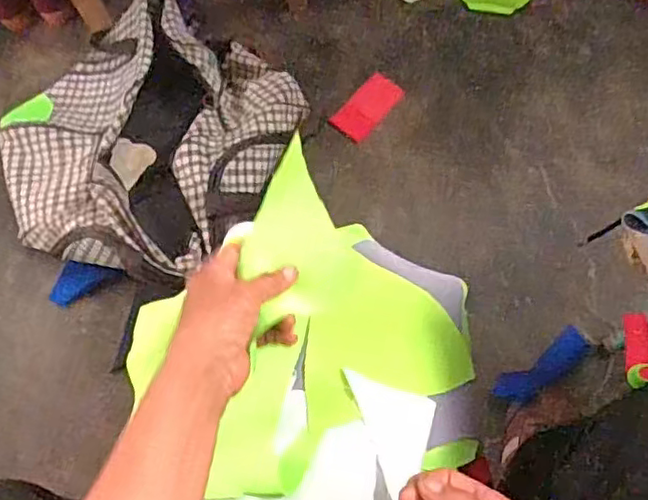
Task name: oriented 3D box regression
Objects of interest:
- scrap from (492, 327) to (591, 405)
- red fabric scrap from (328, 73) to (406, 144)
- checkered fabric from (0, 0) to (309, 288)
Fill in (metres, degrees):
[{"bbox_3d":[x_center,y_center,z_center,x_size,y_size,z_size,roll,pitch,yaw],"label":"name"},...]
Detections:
[{"bbox_3d":[0.298,0.156,0.862,0.164,0.007,0.048,-30,53,-24],"label":"scrap"},{"bbox_3d":[0.075,-0.250,1.117,0.071,0.014,0.133,36,75,22],"label":"red fabric scrap"},{"bbox_3d":[-0.306,-0.183,1.062,0.475,0.131,0.462,29,72,20],"label":"checkered fabric"}]

